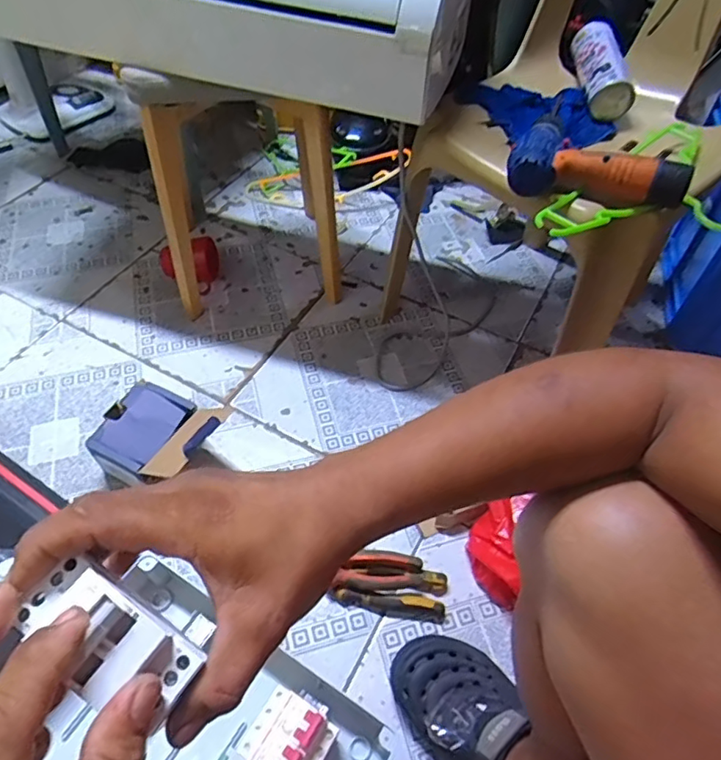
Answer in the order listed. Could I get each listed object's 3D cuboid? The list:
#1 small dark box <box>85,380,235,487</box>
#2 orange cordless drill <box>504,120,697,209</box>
[{"bbox_3d":[-0.299,0.088,0.839,0.196,0.152,0.137,26,55,17],"label":"small dark box"},{"bbox_3d":[0.281,-0.255,0.662,0.198,0.056,0.127,18,53,12],"label":"orange cordless drill"}]

